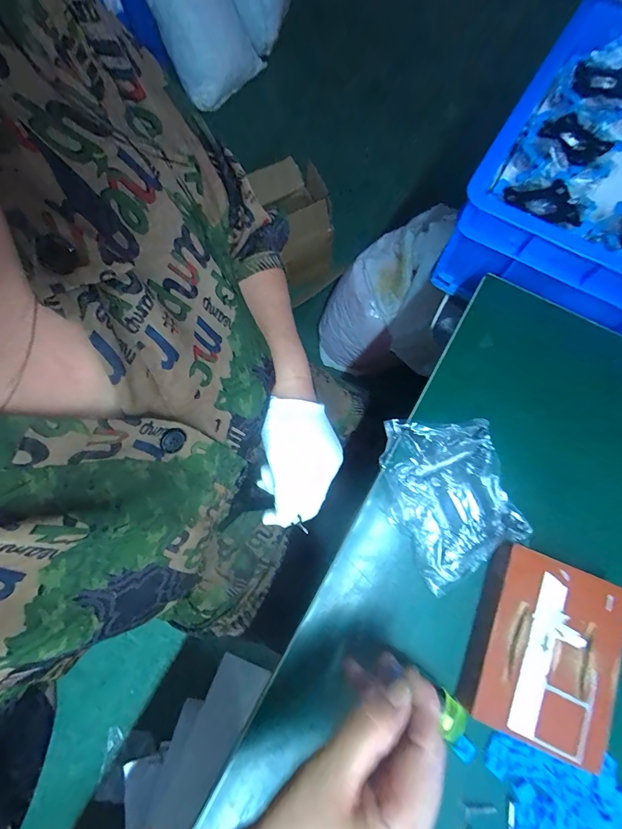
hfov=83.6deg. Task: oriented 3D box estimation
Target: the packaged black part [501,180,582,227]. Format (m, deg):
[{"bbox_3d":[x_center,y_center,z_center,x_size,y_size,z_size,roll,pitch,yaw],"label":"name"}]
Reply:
[{"bbox_3d":[0.274,-0.251,0.409,0.088,0.022,0.045,32,76,10],"label":"packaged black part"}]

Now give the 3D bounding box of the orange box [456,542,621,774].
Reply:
[{"bbox_3d":[0.194,0.193,0.289,0.107,0.025,0.137,22,75,7],"label":"orange box"}]

